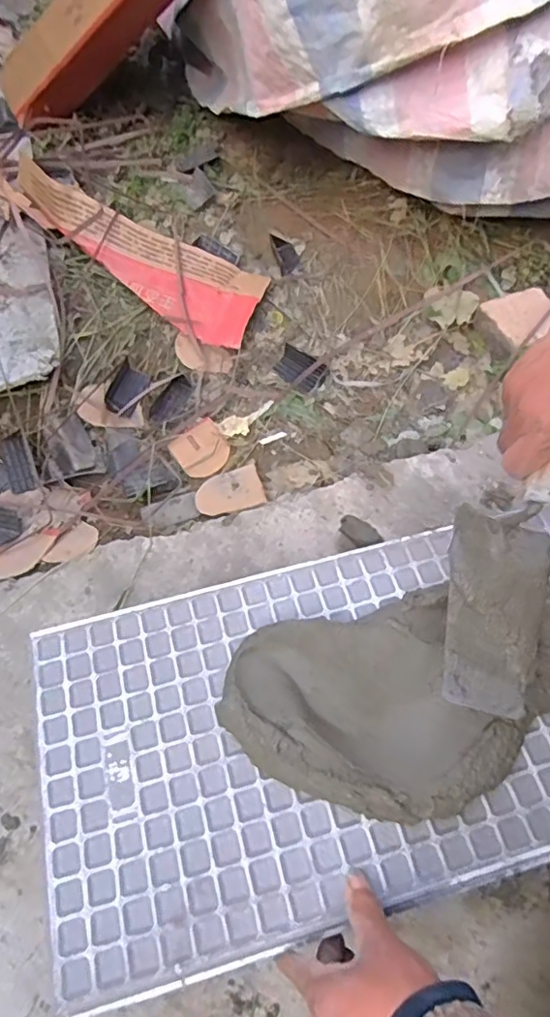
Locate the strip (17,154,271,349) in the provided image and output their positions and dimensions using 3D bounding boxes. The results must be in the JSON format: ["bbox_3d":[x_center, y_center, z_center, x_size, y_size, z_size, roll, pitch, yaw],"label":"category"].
[{"bbox_3d":[-0.265,-0.449,1.001,0.536,0.057,0.155,29,76,7],"label":"strip"}]

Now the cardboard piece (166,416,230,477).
[{"bbox_3d":[-0.111,-0.090,0.897,0.080,0.020,0.086,-36,70,-14],"label":"cardboard piece"}]

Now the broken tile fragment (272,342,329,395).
[{"bbox_3d":[0.041,-0.226,0.947,0.090,0.023,0.056,38,97,21],"label":"broken tile fragment"}]

